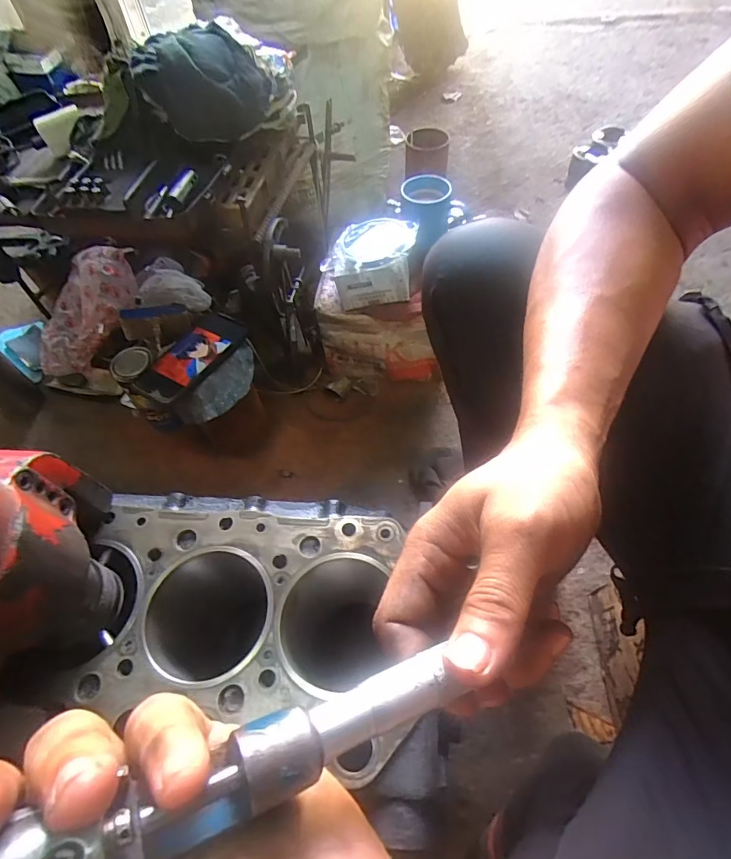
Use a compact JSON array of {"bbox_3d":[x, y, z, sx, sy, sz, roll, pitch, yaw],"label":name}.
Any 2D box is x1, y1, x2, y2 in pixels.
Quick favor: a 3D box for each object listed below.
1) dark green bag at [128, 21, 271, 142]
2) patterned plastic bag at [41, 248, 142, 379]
[{"bbox_3d":[-0.211,-0.451,0.592,0.158,0.082,0.131,-19,58,-8],"label":"dark green bag"},{"bbox_3d":[-0.525,-0.199,0.838,0.136,0.072,0.253,36,94,23],"label":"patterned plastic bag"}]

